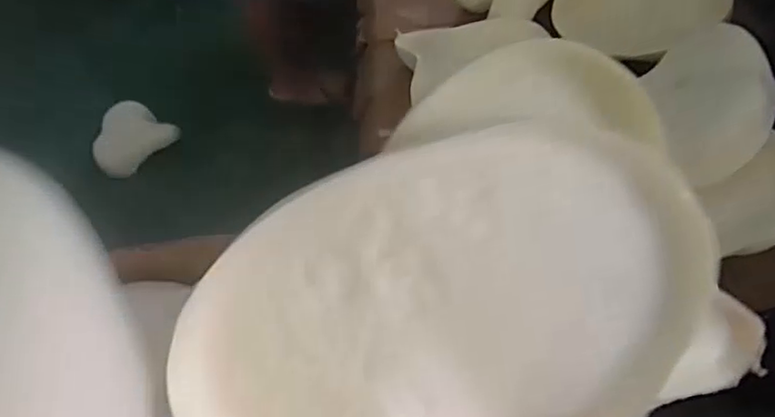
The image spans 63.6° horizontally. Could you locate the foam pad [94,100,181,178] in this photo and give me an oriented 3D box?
[{"bbox_3d":[-0.713,-0.198,1.717,0.215,0.033,0.168,-41,99,-9],"label":"foam pad"}]

